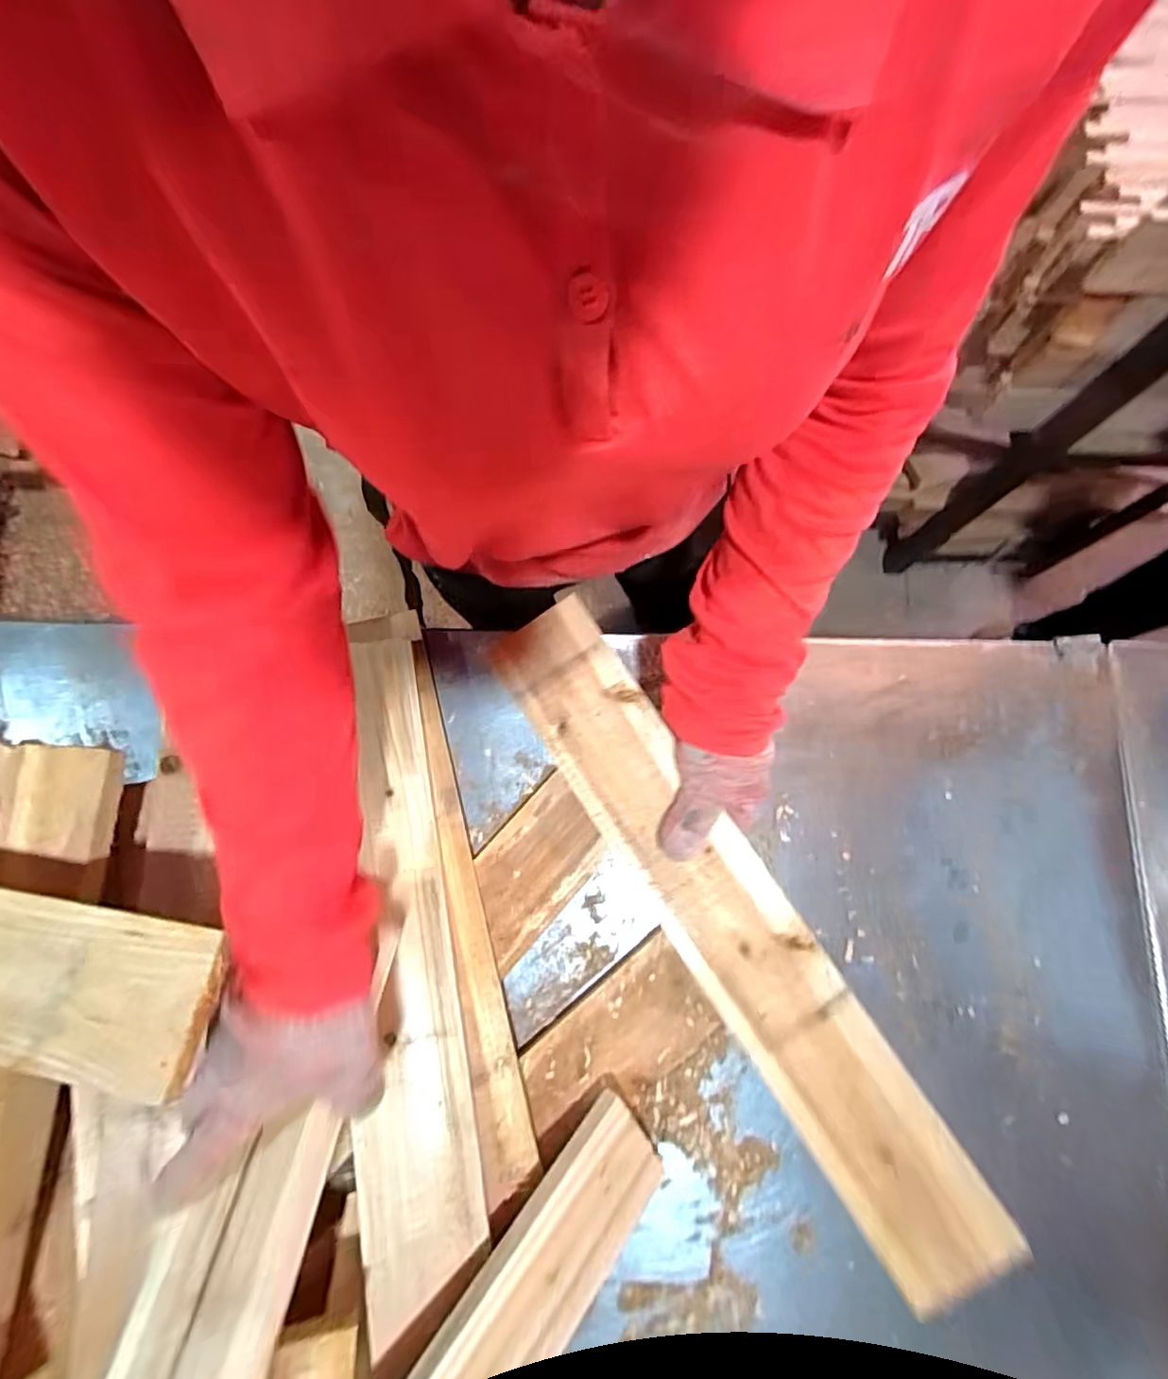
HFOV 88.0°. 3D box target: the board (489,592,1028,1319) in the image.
[{"bbox_3d":[0.093,0.150,0.402,0.078,0.019,0.477,-33,80,-8],"label":"board"}]

